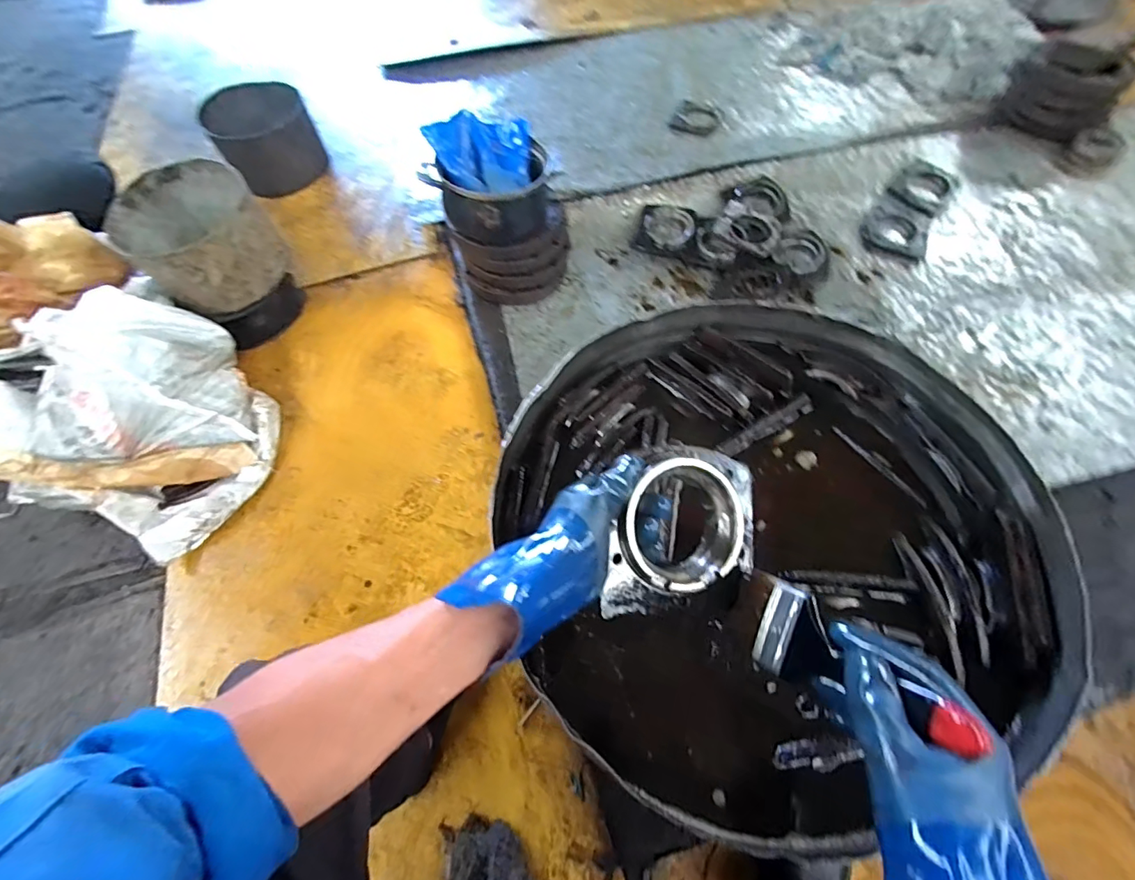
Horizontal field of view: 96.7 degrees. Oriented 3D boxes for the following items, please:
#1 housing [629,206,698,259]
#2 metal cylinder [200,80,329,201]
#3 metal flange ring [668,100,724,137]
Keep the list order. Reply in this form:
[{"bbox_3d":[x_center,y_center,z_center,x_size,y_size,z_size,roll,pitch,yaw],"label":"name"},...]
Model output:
[{"bbox_3d":[0.249,-0.532,1.285,0.144,0.027,0.147,19,85,11],"label":"housing"},{"bbox_3d":[-0.871,-0.875,1.472,0.267,0.189,0.235,-32,66,-13],"label":"metal cylinder"},{"bbox_3d":[0.403,-0.997,1.571,0.141,0.013,0.145,24,66,14],"label":"metal flange ring"}]

